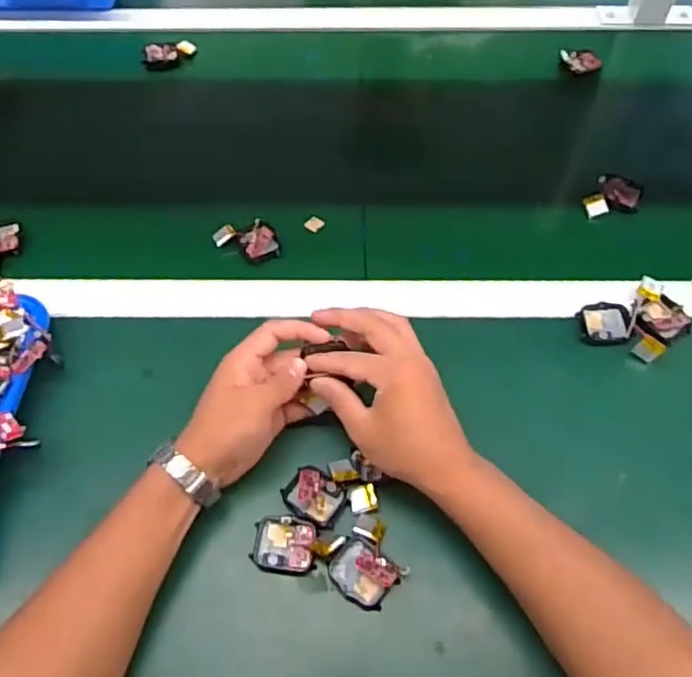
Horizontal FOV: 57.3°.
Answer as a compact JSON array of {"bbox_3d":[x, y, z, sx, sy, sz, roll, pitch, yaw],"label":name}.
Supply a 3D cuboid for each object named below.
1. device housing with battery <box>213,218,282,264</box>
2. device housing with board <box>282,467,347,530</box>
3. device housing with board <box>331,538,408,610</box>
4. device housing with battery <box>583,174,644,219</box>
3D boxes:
[{"bbox_3d":[-0.094,-0.096,0.619,0.064,0.019,0.038,23,62,15],"label":"device housing with battery"},{"bbox_3d":[-0.025,0.119,0.483,0.045,0.016,0.037,27,63,17],"label":"device housing with board"},{"bbox_3d":[0.013,0.169,0.457,0.046,0.015,0.038,33,65,20],"label":"device housing with board"},{"bbox_3d":[0.270,-0.146,0.650,0.060,0.017,0.044,-16,59,-8],"label":"device housing with battery"}]

